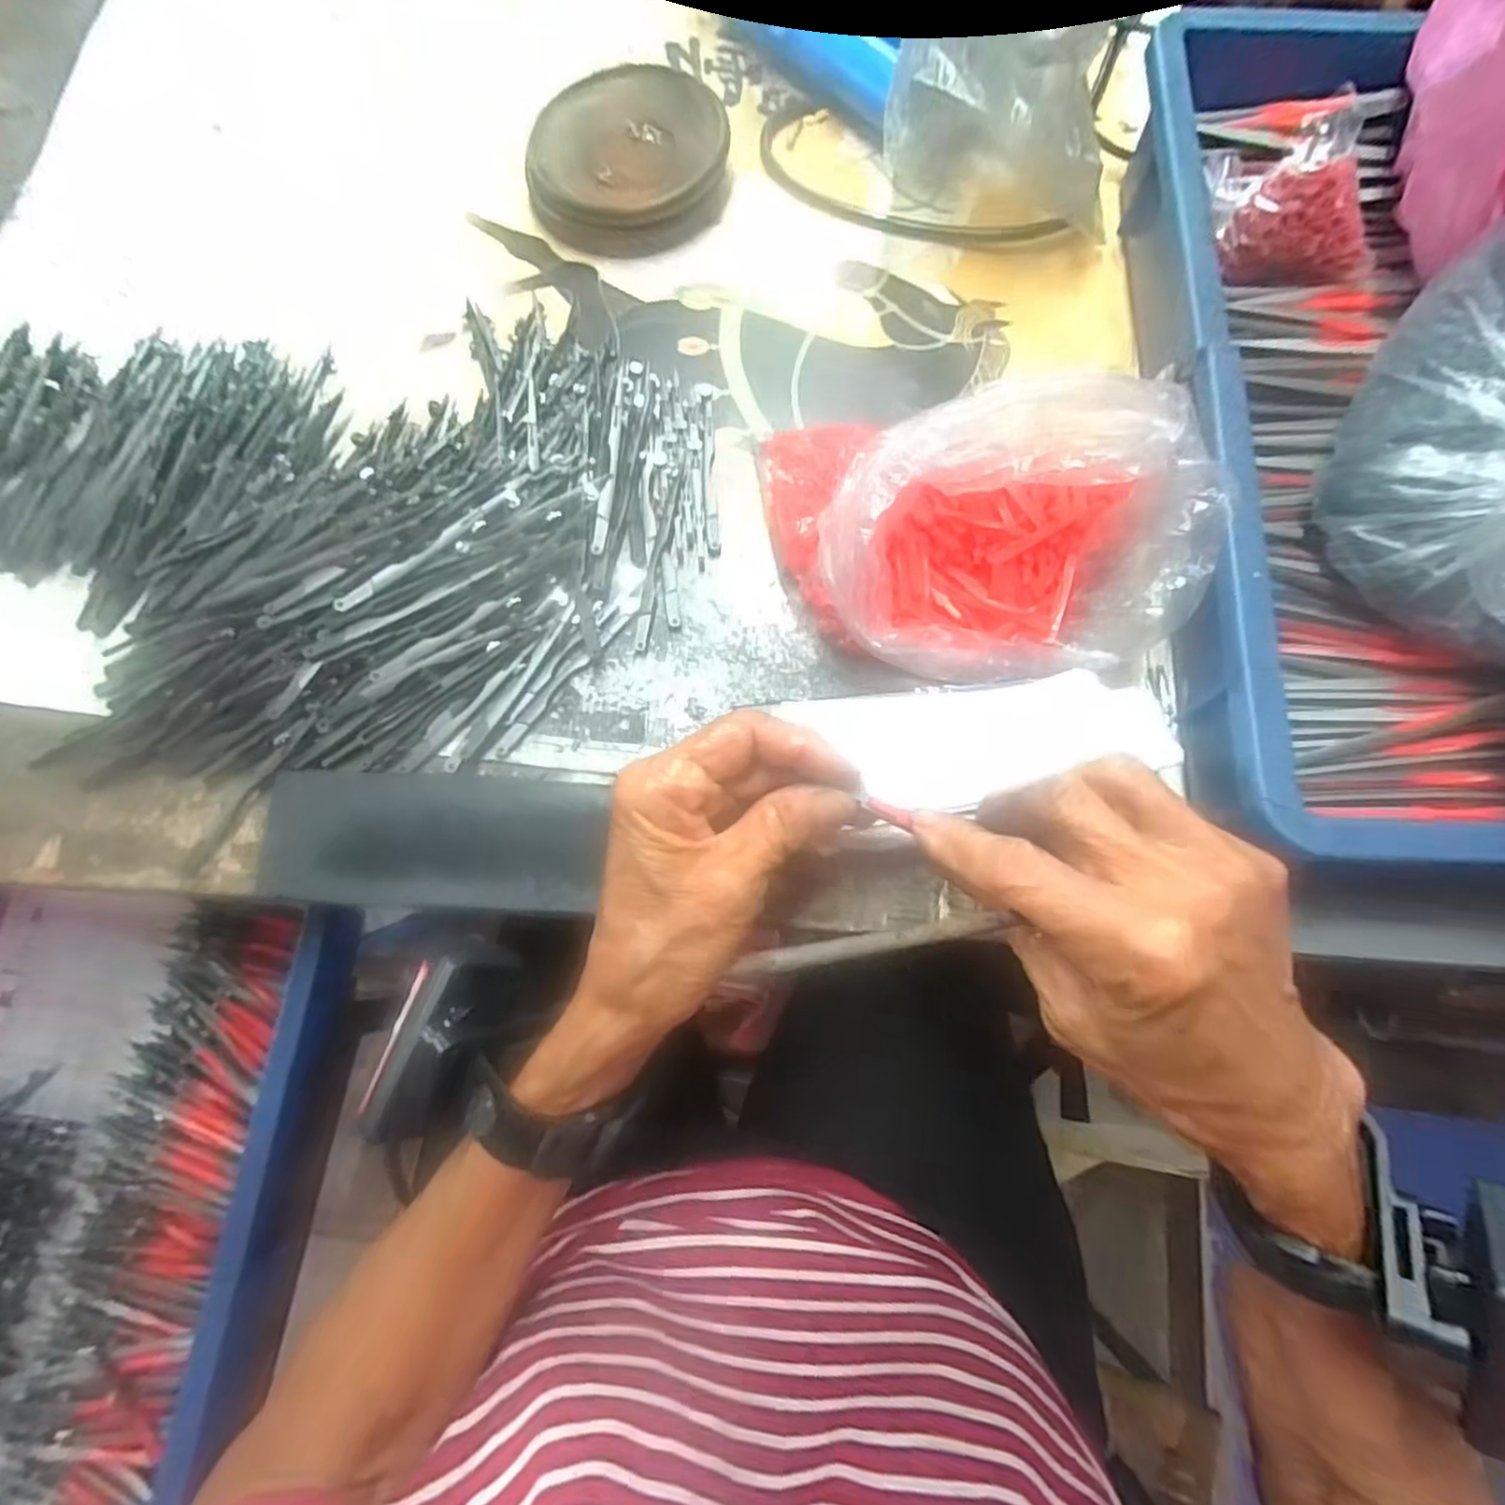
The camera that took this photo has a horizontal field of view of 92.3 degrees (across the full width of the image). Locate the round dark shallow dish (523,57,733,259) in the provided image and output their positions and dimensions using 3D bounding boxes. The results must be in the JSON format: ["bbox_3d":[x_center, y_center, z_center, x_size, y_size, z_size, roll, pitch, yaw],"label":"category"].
[{"bbox_3d":[-0.073,-0.357,0.434,0.114,0.026,0.112,0,76,2],"label":"round dark shallow dish"}]

